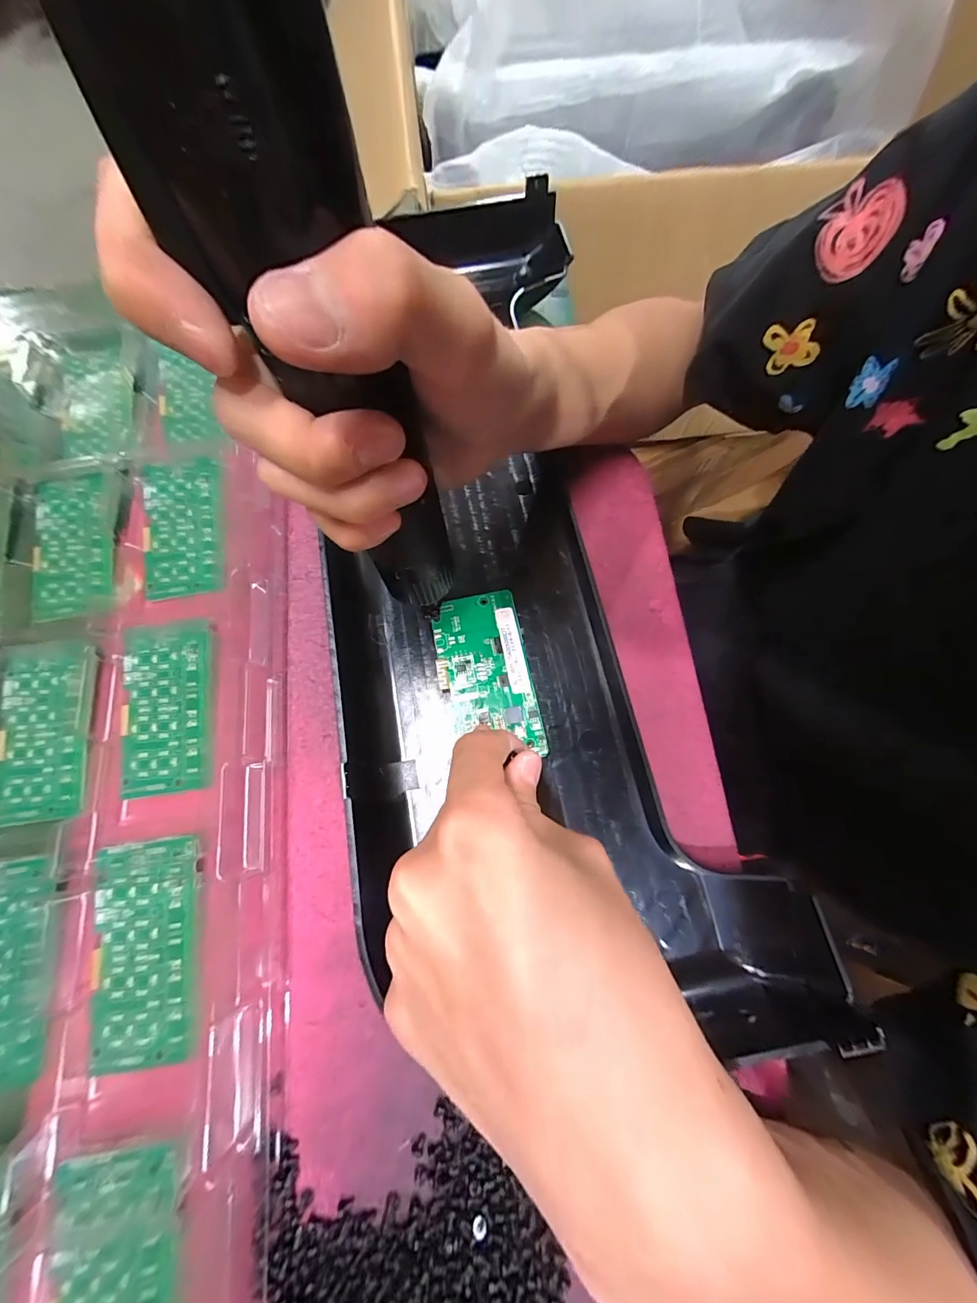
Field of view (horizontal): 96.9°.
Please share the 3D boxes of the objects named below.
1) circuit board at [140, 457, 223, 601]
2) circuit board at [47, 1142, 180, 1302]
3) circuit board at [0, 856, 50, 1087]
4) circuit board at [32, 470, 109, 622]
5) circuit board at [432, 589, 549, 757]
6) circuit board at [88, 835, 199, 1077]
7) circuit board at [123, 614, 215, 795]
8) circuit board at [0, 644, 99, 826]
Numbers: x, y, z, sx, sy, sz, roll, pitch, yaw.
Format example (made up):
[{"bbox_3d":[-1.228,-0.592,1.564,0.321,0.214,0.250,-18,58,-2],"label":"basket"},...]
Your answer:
[{"bbox_3d":[-0.191,-0.078,0.269,0.047,0.004,0.090,-9,80,-2],"label":"circuit board"},{"bbox_3d":[-0.142,0.246,0.164,0.049,0.004,0.087,-10,73,-2],"label":"circuit board"},{"bbox_3d":[-0.230,0.147,0.200,0.045,0.005,0.092,-10,73,-2],"label":"circuit board"},{"bbox_3d":[-0.262,-0.067,0.270,0.045,0.010,0.094,-12,73,-2],"label":"circuit board"},{"bbox_3d":[-0.002,0.010,0.236,0.048,0.004,0.089,-11,73,-2],"label":"circuit board"},{"bbox_3d":[-0.161,0.138,0.202,0.048,0.004,0.092,-5,78,-1],"label":"circuit board"},{"bbox_3d":[-0.176,0.028,0.237,0.048,0.006,0.093,-7,73,-1],"label":"circuit board"},{"bbox_3d":[-0.242,0.043,0.236,0.050,0.009,0.092,-4,73,0],"label":"circuit board"}]

